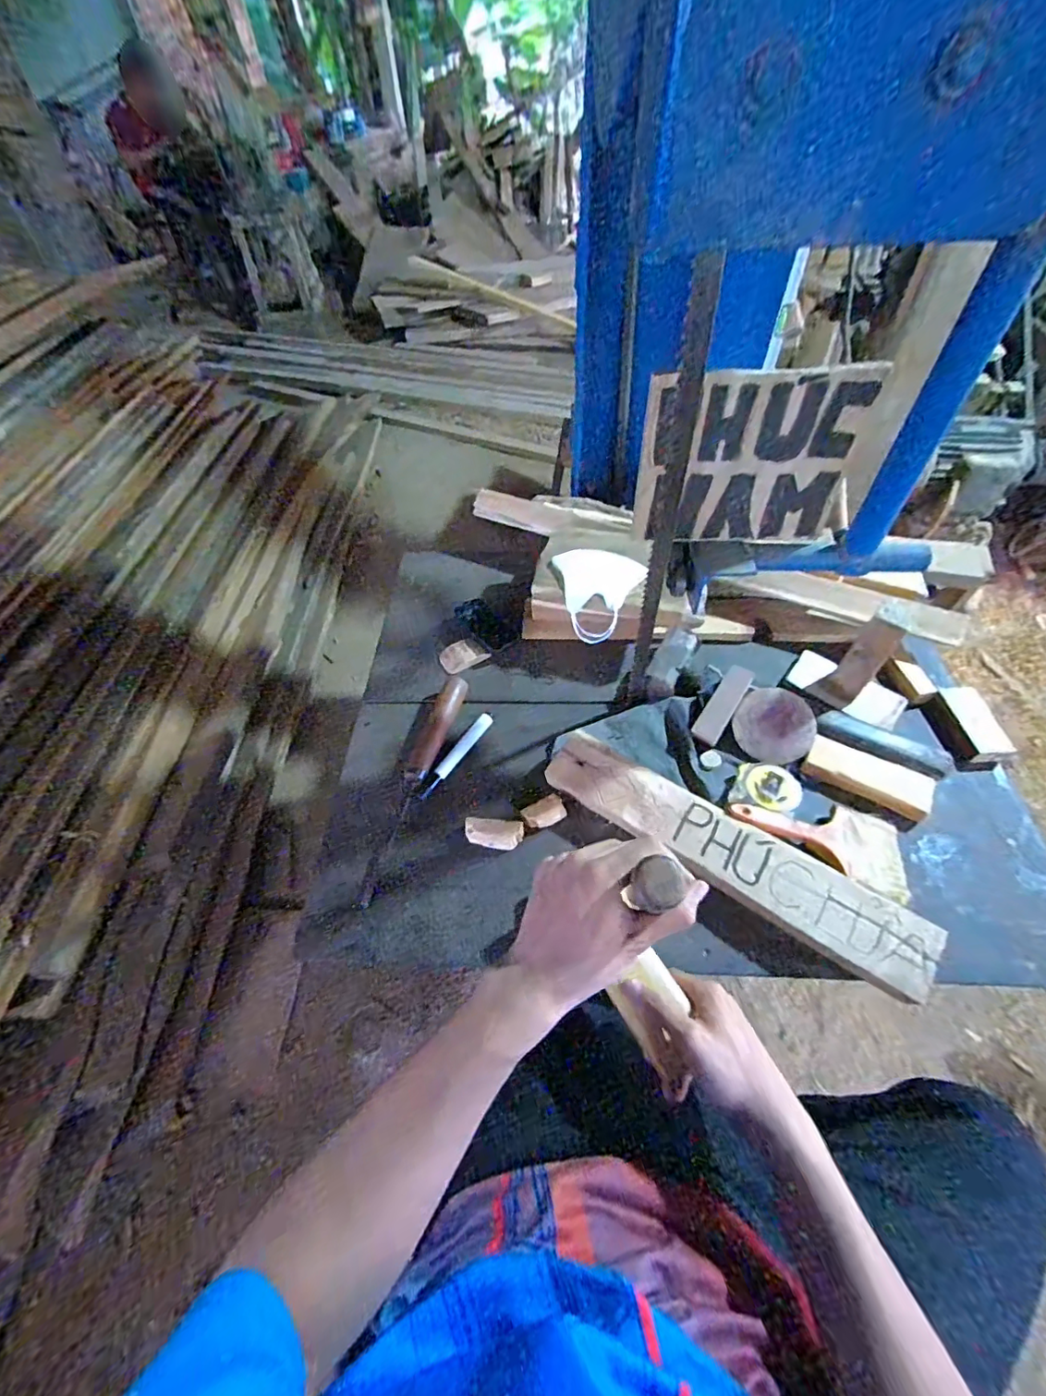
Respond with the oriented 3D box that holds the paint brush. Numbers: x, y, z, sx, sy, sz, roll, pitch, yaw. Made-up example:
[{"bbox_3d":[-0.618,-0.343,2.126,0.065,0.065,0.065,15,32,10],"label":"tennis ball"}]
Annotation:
[{"bbox_3d":[0.315,0.148,0.560,0.190,0.011,0.088,17,54,-1],"label":"paint brush"}]

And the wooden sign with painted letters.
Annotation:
[{"bbox_3d":[0.196,-0.201,0.460,0.179,0.148,0.012,1,47,6],"label":"wooden sign with painted letters"}]

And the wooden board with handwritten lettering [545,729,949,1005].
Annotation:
[{"bbox_3d":[0.204,0.155,0.548,0.392,0.030,0.077,27,59,22],"label":"wooden board with handwritten lettering"}]

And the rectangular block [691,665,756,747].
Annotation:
[{"bbox_3d":[0.240,0.008,0.632,0.031,0.017,0.101,30,83,24],"label":"rectangular block"}]

